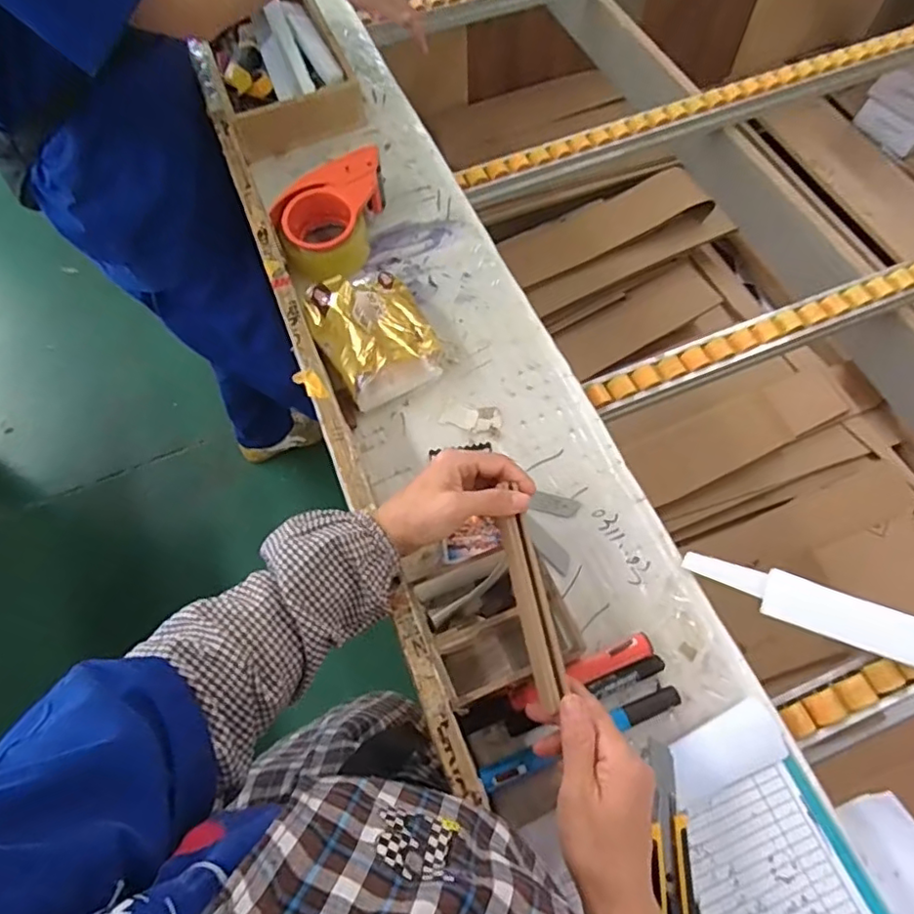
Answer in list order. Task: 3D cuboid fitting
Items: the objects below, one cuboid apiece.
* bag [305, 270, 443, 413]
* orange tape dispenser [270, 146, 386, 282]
[{"bbox_3d":[-0.088,-0.131,0.614,0.109,0.058,0.139,-24,66,-10],"label":"bag"},{"bbox_3d":[-0.150,-0.286,0.692,0.108,0.065,0.151,9,65,5],"label":"orange tape dispenser"}]

